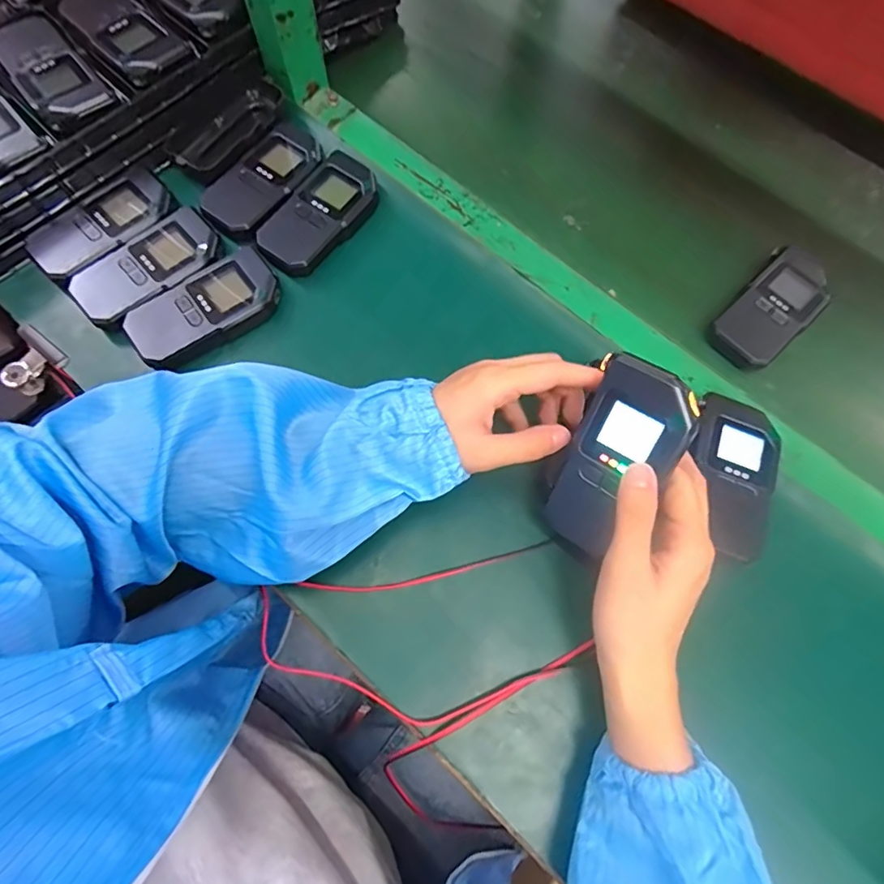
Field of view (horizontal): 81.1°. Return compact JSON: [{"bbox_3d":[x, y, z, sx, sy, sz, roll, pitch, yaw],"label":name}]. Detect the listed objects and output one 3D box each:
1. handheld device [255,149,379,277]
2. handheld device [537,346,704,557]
[{"bbox_3d":[-0.100,-0.192,0.432,0.056,0.018,0.120,34,74,9],"label":"handheld device"},{"bbox_3d":[0.100,0.015,0.315,0.057,0.129,0.024,27,31,7],"label":"handheld device"}]

